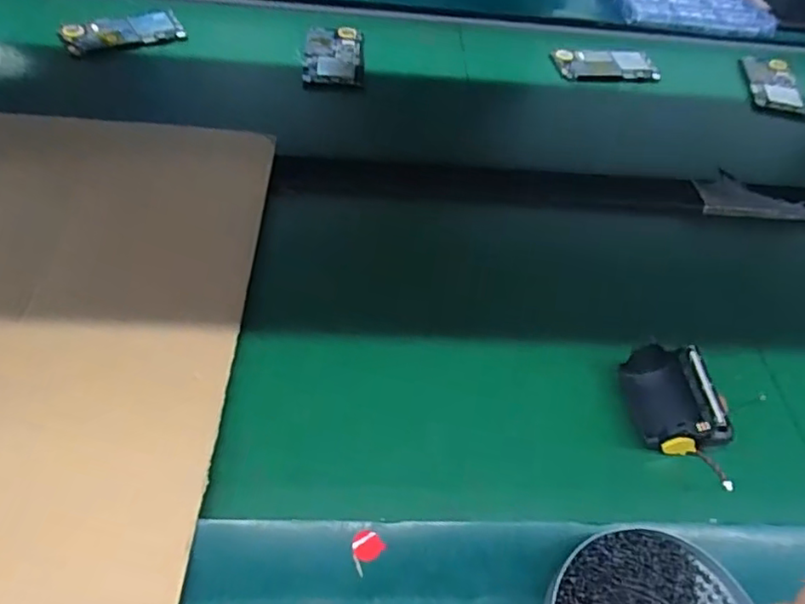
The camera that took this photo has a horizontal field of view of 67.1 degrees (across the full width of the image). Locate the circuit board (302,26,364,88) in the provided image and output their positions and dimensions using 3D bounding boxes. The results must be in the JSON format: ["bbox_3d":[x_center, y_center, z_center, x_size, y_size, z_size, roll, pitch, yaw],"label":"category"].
[{"bbox_3d":[-0.076,-0.277,0.679,0.064,0.006,0.110,2,51,-6],"label":"circuit board"}]

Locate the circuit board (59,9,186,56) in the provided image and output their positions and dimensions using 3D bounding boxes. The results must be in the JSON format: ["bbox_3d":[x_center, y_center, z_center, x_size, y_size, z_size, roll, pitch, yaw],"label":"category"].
[{"bbox_3d":[-0.301,-0.290,0.659,0.120,0.020,0.046,-22,57,-22],"label":"circuit board"}]

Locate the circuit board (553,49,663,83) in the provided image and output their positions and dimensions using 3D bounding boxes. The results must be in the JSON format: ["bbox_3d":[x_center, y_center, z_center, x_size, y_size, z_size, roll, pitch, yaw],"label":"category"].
[{"bbox_3d":[0.246,-0.287,0.731,0.124,0.008,0.054,-5,63,-8],"label":"circuit board"}]

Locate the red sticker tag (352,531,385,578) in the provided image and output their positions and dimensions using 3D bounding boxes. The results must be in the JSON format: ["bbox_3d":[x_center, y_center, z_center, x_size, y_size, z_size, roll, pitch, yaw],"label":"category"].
[{"bbox_3d":[-0.021,0.138,0.339,0.017,0.004,0.021,38,56,21],"label":"red sticker tag"}]

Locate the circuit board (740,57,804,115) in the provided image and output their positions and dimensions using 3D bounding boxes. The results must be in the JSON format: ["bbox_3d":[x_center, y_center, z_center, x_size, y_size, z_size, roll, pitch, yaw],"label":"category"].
[{"bbox_3d":[0.456,-0.274,0.749,0.067,0.011,0.116,12,51,2],"label":"circuit board"}]

